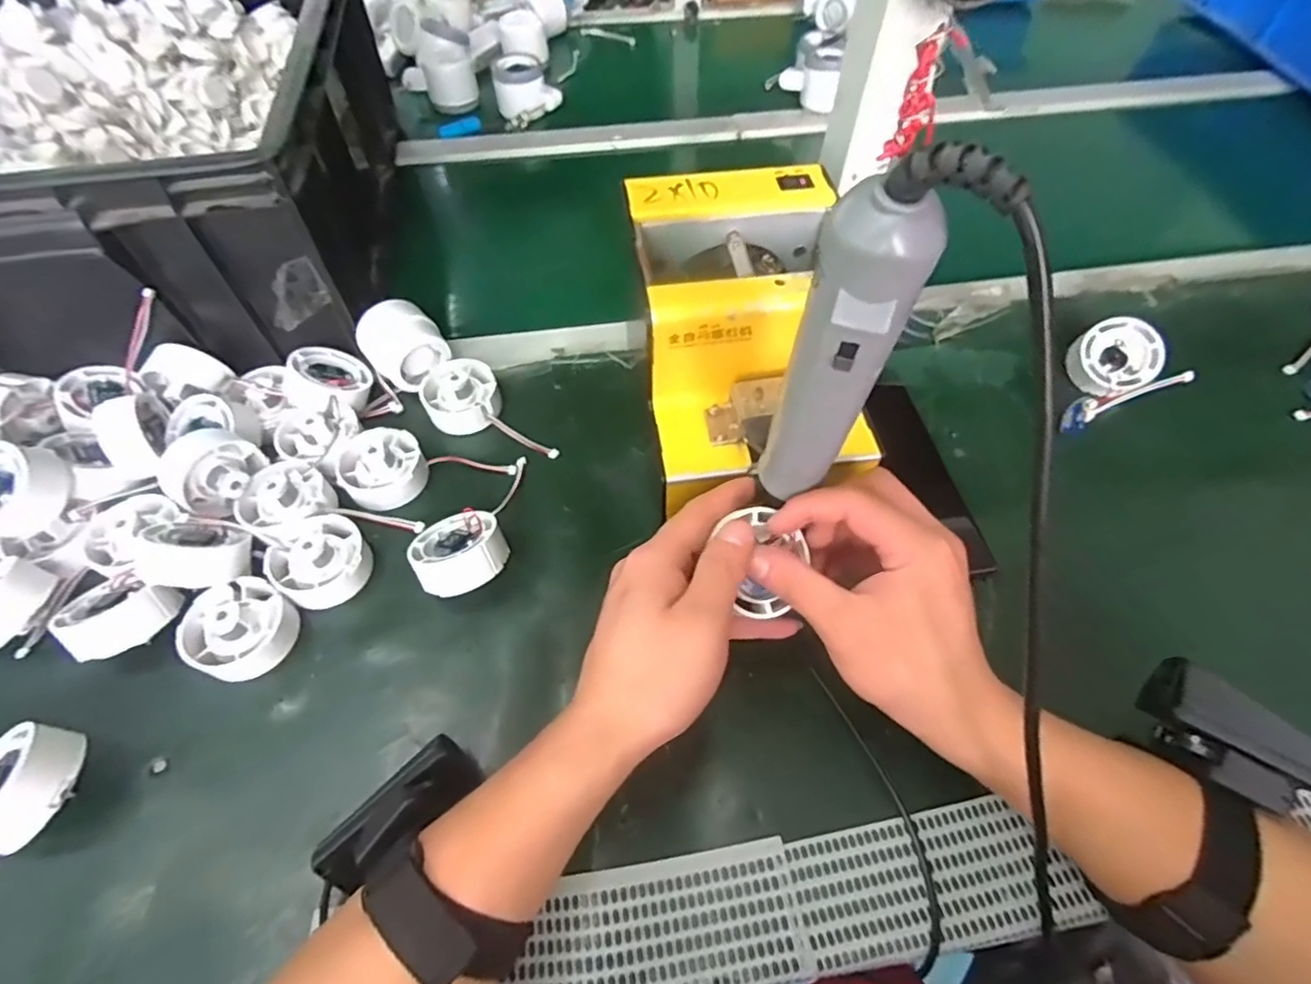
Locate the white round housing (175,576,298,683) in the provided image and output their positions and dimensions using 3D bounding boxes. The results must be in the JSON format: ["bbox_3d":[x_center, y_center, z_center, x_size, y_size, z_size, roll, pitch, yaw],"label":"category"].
[{"bbox_3d":[-0.238,0.078,0.352,0.056,0.031,0.053,0,56,0],"label":"white round housing"}]

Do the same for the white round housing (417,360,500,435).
[{"bbox_3d":[-0.144,-0.075,0.450,0.053,0.020,0.060,-19,58,-13],"label":"white round housing"}]

